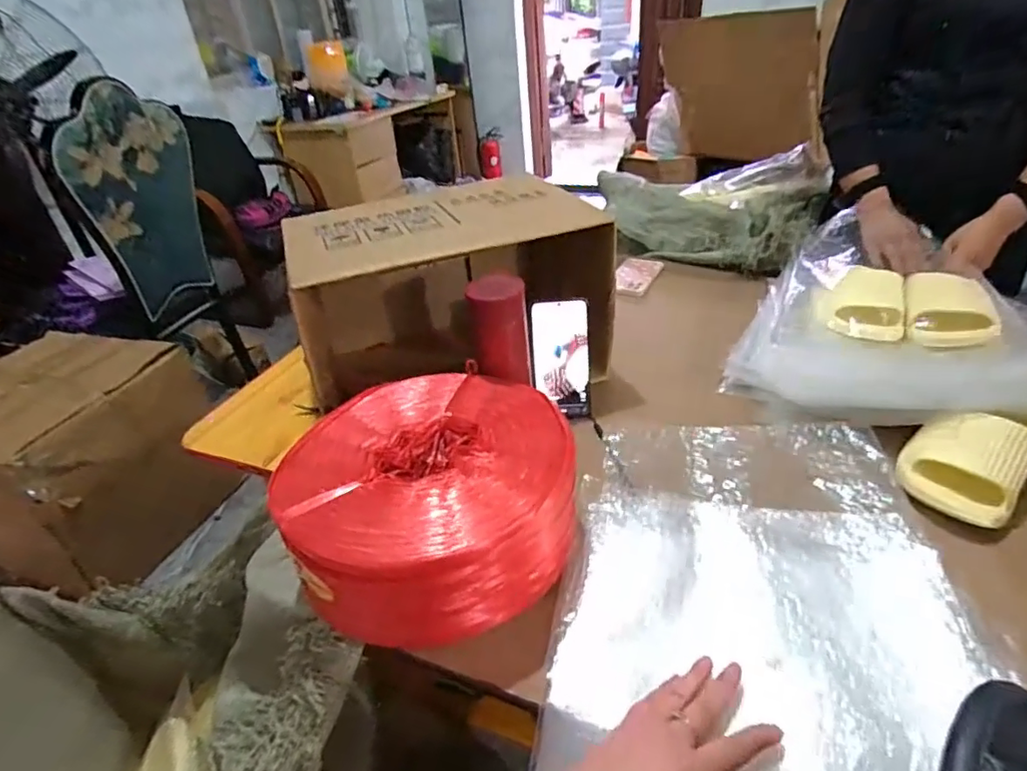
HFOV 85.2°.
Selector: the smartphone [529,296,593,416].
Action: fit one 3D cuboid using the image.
[{"bbox_3d":[0.065,-0.035,0.750,0.078,0.156,0.006,-2,16,3],"label":"smartphone"}]

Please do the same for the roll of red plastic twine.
[{"bbox_3d":[-0.086,0.113,0.581,0.268,0.134,0.247,-4,34,3],"label":"roll of red plastic twine"}]

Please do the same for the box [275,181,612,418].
[{"bbox_3d":[-0.091,-0.141,0.816,0.404,0.216,0.280,-15,35,-13],"label":"box"}]

